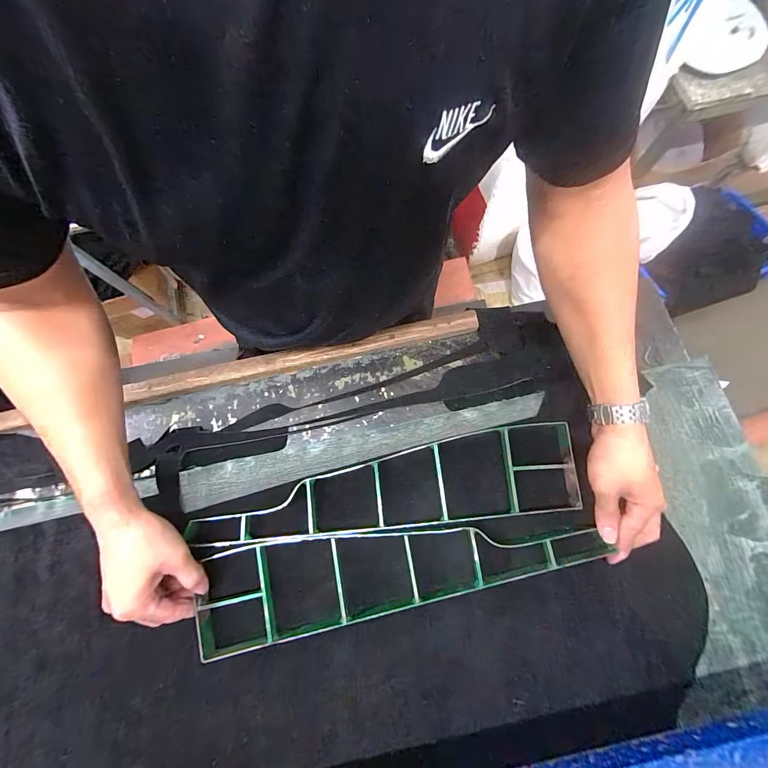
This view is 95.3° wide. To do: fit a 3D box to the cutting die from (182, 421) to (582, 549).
[{"bbox_3d":[-0.006,0.120,0.413,0.464,0.035,0.103,-6,75,-3],"label":"cutting die"}]

